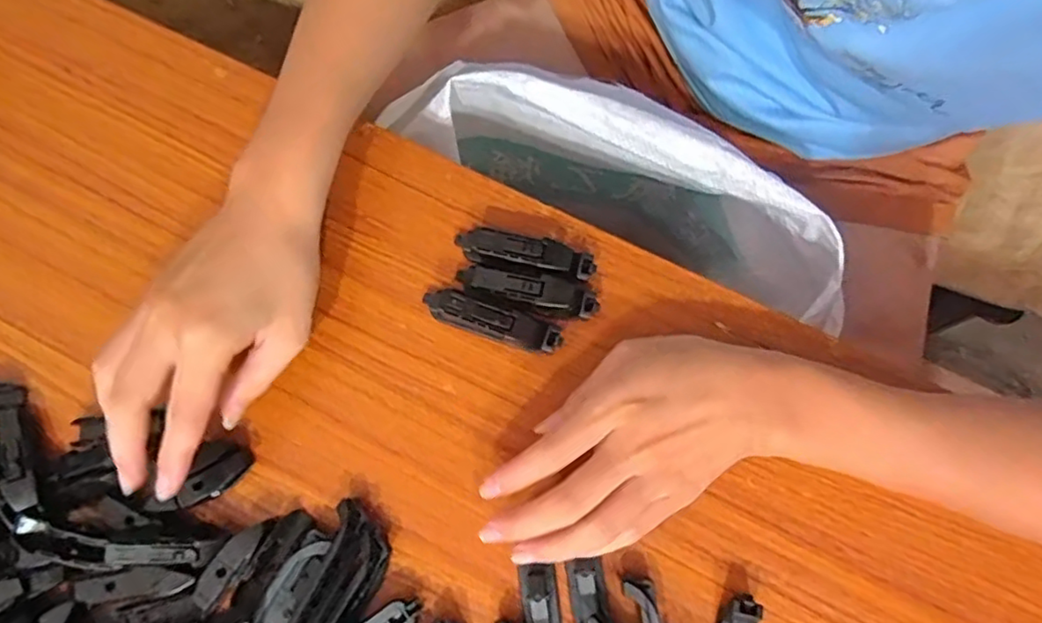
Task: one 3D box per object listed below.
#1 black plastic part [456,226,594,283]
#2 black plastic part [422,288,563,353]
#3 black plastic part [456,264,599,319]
[{"bbox_3d":[0.001,-0.030,0.327,0.075,0.021,0.015,12,79,4],"label":"black plastic part"},{"bbox_3d":[-0.016,0.005,0.322,0.074,0.024,0.017,21,79,6],"label":"black plastic part"},{"bbox_3d":[0.003,-0.011,0.322,0.074,0.024,0.019,11,79,4],"label":"black plastic part"}]

